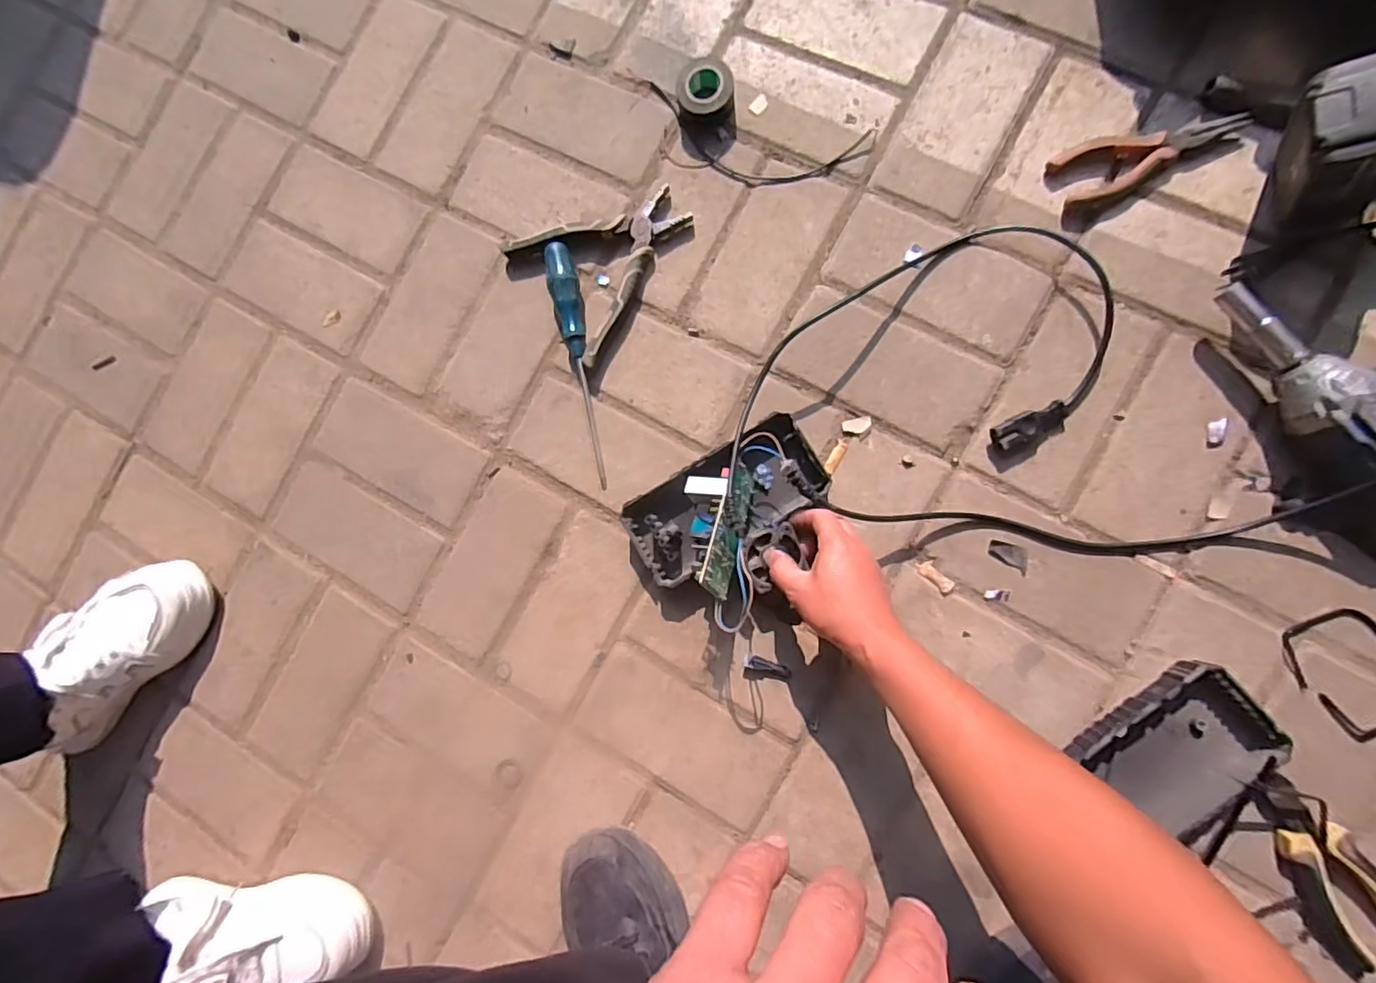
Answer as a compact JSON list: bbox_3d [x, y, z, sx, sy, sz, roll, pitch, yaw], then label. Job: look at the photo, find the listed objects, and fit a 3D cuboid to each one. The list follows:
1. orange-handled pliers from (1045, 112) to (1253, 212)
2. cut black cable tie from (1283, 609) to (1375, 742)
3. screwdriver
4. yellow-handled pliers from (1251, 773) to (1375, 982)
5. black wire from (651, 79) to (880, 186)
[{"bbox_3d":[0.408,-0.296,0.523,0.153,0.021,0.052,-10,84,7],"label":"orange-handled pliers"},{"bbox_3d":[0.535,0.147,0.470,0.074,0.004,0.102,-36,82,4],"label":"cut black cable tie"},{"bbox_3d":[-0.110,-0.126,0.582,0.025,0.029,0.242,-9,85,7],"label":"screwdriver"},{"bbox_3d":[0.499,0.288,0.453,0.064,0.026,0.170,-27,83,5],"label":"yellow-handled pliers"},{"bbox_3d":[0.062,-0.347,0.588,0.231,0.008,0.077,18,88,9],"label":"black wire"}]

